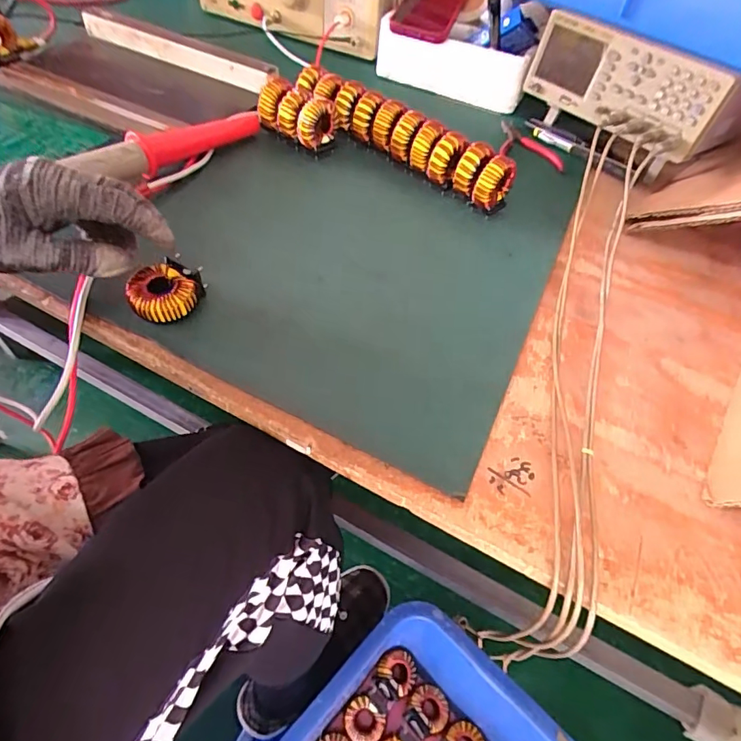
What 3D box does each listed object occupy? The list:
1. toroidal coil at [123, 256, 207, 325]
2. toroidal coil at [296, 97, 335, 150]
[{"bbox_3d":[-0.158,-0.063,0.368,0.043,0.027,0.052,29,53,17],"label":"toroidal coil"},{"bbox_3d":[-0.058,-0.272,0.515,0.024,0.048,0.043,29,53,17],"label":"toroidal coil"}]

